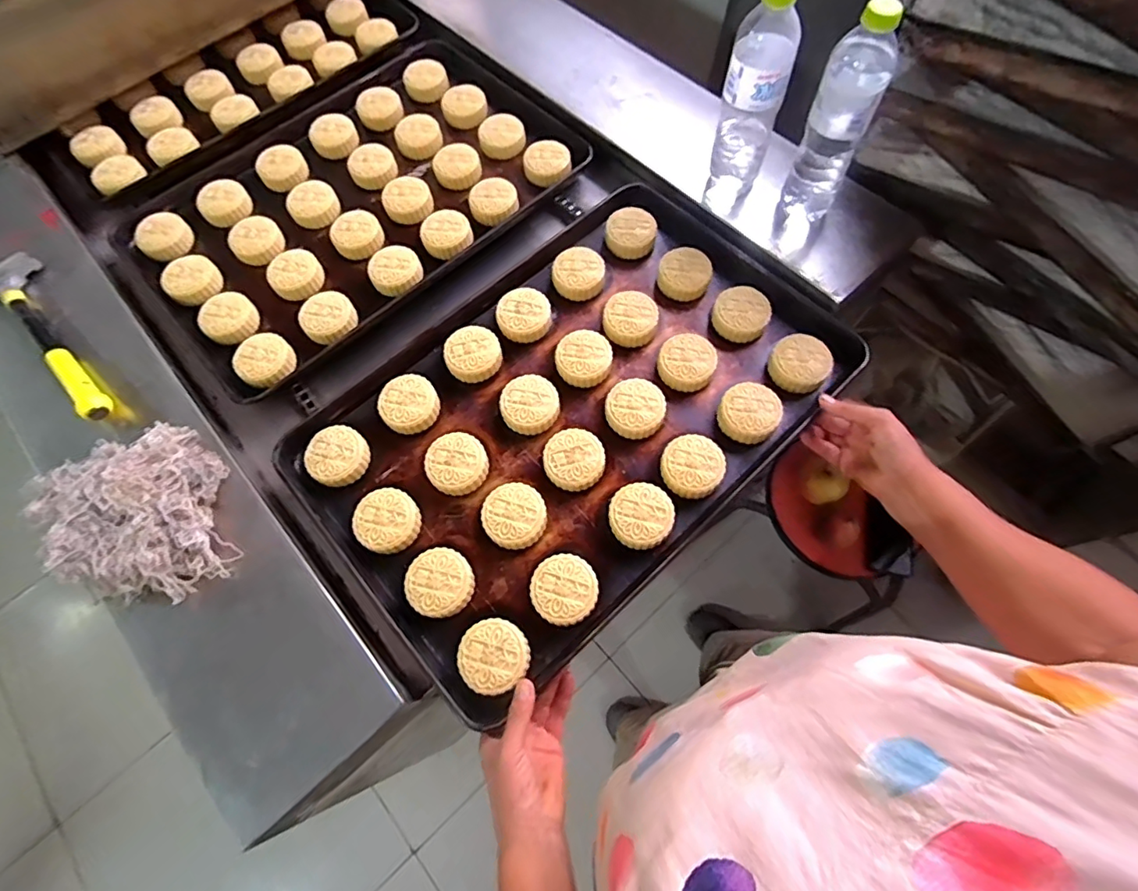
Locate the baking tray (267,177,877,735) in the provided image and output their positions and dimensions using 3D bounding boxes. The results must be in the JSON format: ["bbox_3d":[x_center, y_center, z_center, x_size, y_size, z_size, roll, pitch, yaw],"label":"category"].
[{"bbox_3d":[0.005,-0.048,0.630,0.589,0.039,0.401,-40,71,-13],"label":"baking tray"}]

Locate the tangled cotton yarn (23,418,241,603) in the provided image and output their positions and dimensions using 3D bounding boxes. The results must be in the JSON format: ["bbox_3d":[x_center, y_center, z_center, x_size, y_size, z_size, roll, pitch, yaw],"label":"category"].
[{"bbox_3d":[-0.444,0.071,0.558,0.166,0.056,0.200,-36,70,-11],"label":"tangled cotton yarn"}]

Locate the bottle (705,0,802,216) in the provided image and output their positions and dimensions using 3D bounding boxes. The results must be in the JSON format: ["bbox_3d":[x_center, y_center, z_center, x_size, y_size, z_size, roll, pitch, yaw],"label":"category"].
[{"bbox_3d":[0.208,-0.389,0.616,0.064,0.243,0.061,14,69,9],"label":"bottle"}]

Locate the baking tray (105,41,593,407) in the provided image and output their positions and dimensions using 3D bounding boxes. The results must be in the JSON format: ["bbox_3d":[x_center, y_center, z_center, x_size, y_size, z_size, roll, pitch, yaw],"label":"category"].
[{"bbox_3d":[-0.311,-0.367,0.780,0.609,0.041,0.402,-41,71,-13],"label":"baking tray"}]

